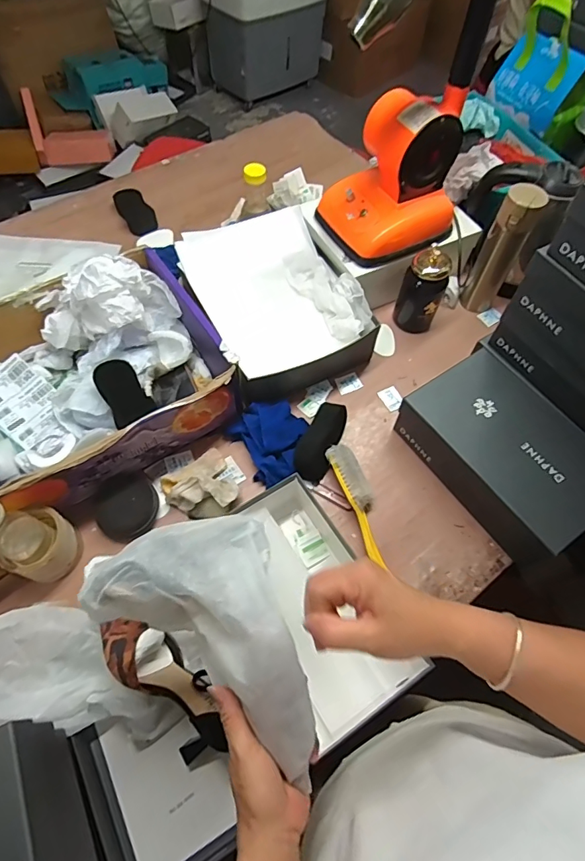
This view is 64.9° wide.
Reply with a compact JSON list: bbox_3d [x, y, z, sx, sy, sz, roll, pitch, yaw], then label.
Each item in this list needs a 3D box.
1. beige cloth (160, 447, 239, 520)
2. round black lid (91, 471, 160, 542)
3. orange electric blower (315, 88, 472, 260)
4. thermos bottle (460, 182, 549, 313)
[{"bbox_3d":[-0.140,0.086,0.715,0.107,0.043,0.103,-34,68,-19],"label":"beige cloth"},{"bbox_3d":[-0.248,0.110,0.691,0.089,0.033,0.094,1,62,-2],"label":"round black lid"},{"bbox_3d":[0.173,-0.436,0.793,0.199,0.203,0.188,-33,68,-18],"label":"orange electric blower"},{"bbox_3d":[0.381,-0.325,0.849,0.069,0.238,0.064,30,64,13],"label":"thermos bottle"}]

